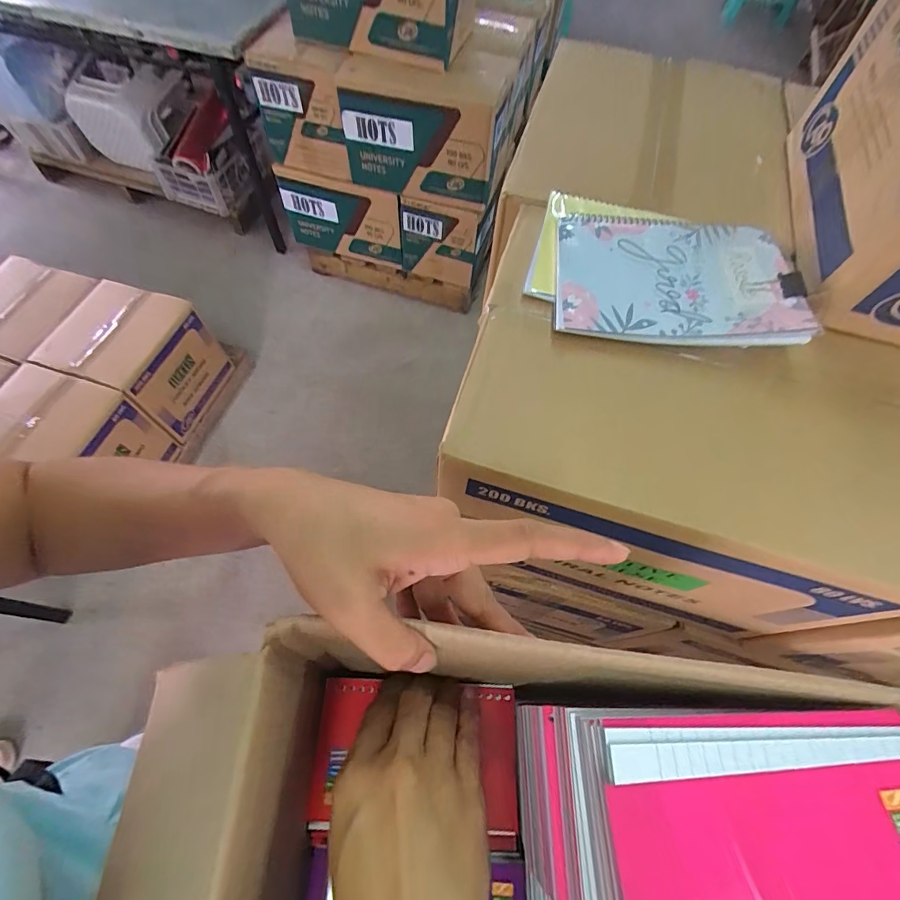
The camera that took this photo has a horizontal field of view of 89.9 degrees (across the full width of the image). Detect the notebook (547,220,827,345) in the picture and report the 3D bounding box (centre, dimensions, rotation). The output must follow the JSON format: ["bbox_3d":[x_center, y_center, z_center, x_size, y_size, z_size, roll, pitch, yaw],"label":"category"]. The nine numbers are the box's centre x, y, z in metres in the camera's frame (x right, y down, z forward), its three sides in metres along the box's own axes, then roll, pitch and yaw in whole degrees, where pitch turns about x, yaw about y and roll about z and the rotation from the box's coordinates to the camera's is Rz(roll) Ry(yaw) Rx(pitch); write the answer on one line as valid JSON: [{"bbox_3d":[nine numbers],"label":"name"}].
[{"bbox_3d":[0.210,-0.166,0.429,0.213,0.013,0.157,5,62,5],"label":"notebook"}]

